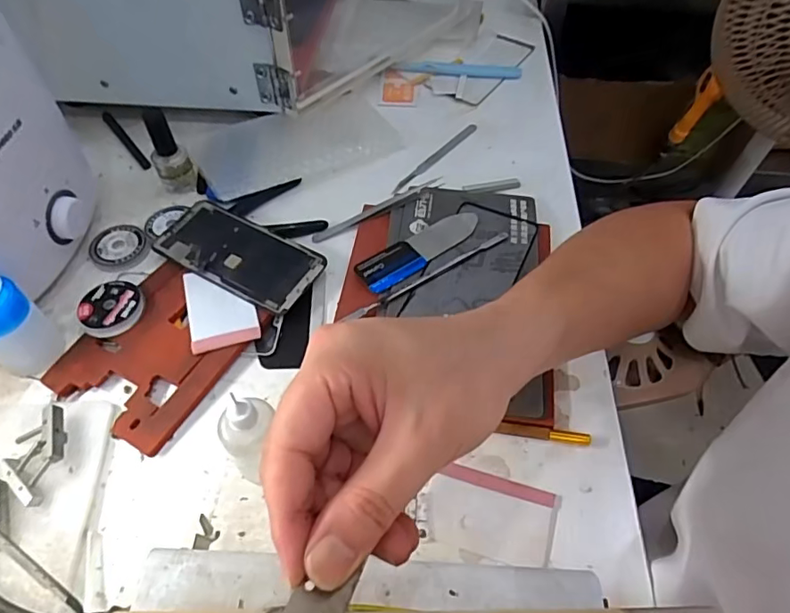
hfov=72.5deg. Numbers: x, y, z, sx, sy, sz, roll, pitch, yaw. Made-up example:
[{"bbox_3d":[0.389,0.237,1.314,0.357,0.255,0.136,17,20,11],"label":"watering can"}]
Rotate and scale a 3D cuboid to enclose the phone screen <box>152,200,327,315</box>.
[{"bbox_3d":[-0.131,-0.046,0.451,0.140,0.007,0.068,26,59,18],"label":"phone screen"}]

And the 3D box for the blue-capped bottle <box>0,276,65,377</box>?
[{"bbox_3d":[-0.270,0.011,0.375,0.035,0.065,0.039,37,62,24],"label":"blue-capped bottle"}]

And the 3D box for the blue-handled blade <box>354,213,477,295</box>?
[{"bbox_3d":[0.023,-0.050,0.458,0.118,0.004,0.036,-30,59,-20],"label":"blue-handled blade"}]

